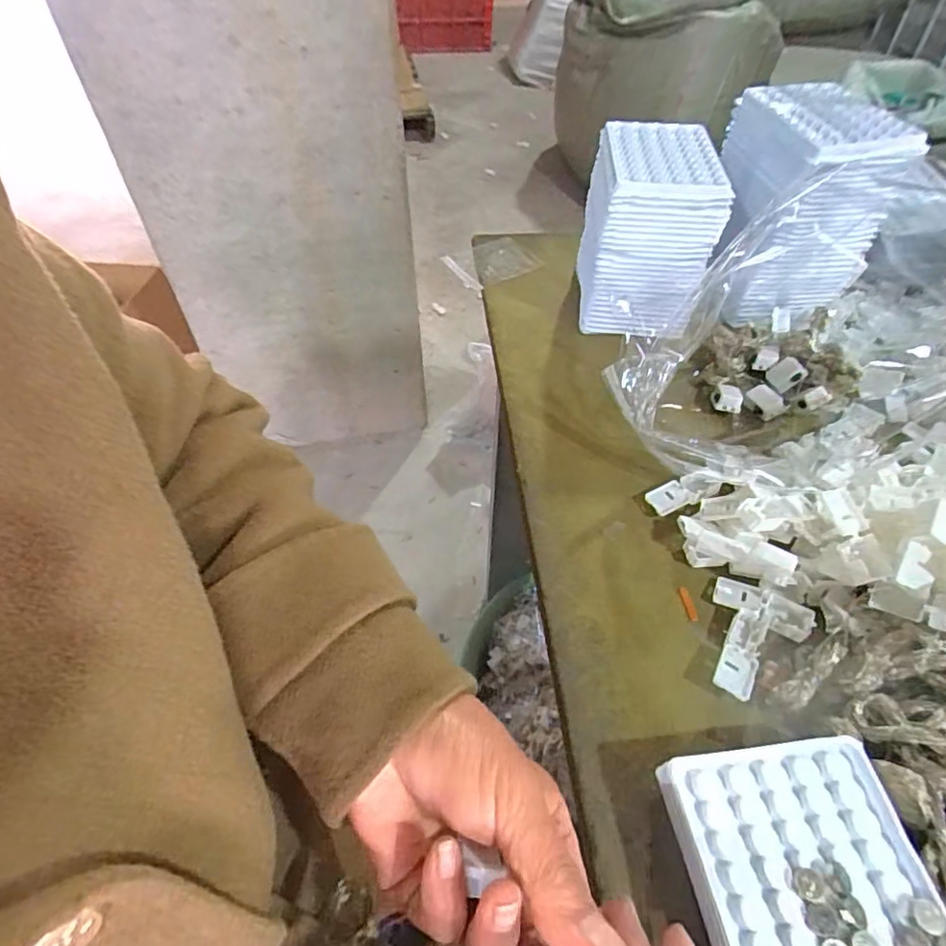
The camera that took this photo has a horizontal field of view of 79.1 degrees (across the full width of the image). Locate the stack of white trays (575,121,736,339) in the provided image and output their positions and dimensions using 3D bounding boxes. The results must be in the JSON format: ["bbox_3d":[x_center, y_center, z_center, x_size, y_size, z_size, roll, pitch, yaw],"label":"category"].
[{"bbox_3d":[0.152,-0.212,0.511,0.105,0.135,0.134,9,51,8],"label":"stack of white trays"}]

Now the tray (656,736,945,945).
[{"bbox_3d":[0.144,0.183,0.235,0.096,0.021,0.128,-8,49,-2],"label":"tray"}]

